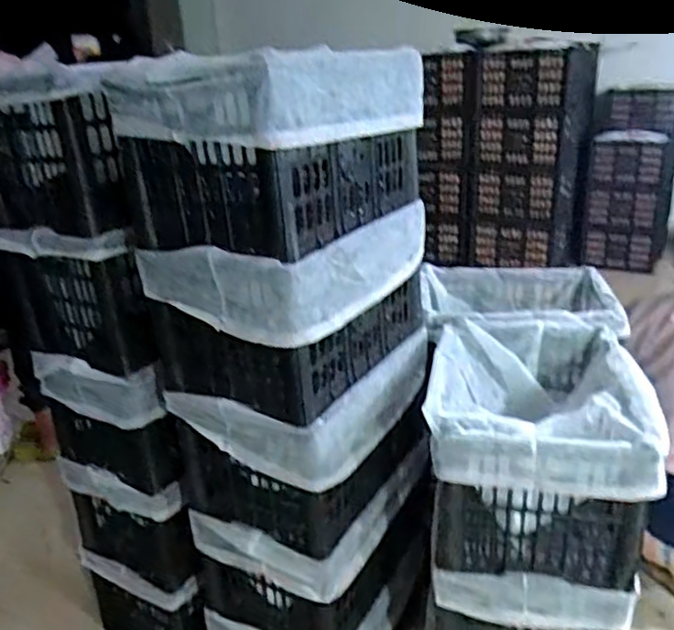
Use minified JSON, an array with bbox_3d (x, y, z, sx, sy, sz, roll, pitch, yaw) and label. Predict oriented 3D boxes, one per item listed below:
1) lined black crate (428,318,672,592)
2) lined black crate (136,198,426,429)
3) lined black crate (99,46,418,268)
[{"bbox_3d":[0.386,0.227,1.236,0.363,0.295,0.488,3,22,15],"label":"lined black crate"},{"bbox_3d":[-0.080,-0.035,1.209,0.339,0.288,0.459,9,24,29],"label":"lined black crate"},{"bbox_3d":[-0.097,-0.297,1.098,0.318,0.281,0.475,11,26,33],"label":"lined black crate"}]

